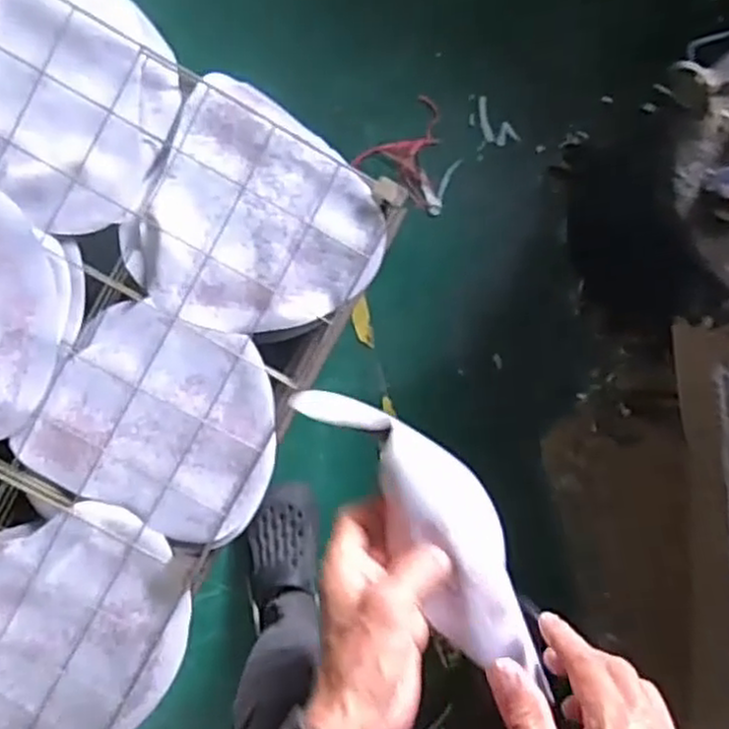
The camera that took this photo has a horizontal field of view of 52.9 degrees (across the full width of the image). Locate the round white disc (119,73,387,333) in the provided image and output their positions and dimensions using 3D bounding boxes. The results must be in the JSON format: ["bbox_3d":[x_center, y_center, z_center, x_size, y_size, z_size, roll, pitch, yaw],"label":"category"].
[{"bbox_3d":[-0.145,-0.183,1.001,0.313,0.041,0.299,0,93,-3],"label":"round white disc"}]

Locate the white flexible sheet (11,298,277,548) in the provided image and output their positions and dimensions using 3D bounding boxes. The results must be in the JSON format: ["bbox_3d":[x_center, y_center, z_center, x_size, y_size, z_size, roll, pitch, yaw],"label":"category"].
[{"bbox_3d":[-0.282,0.074,1.013,0.334,0.041,0.287,24,92,0],"label":"white flexible sheet"}]

